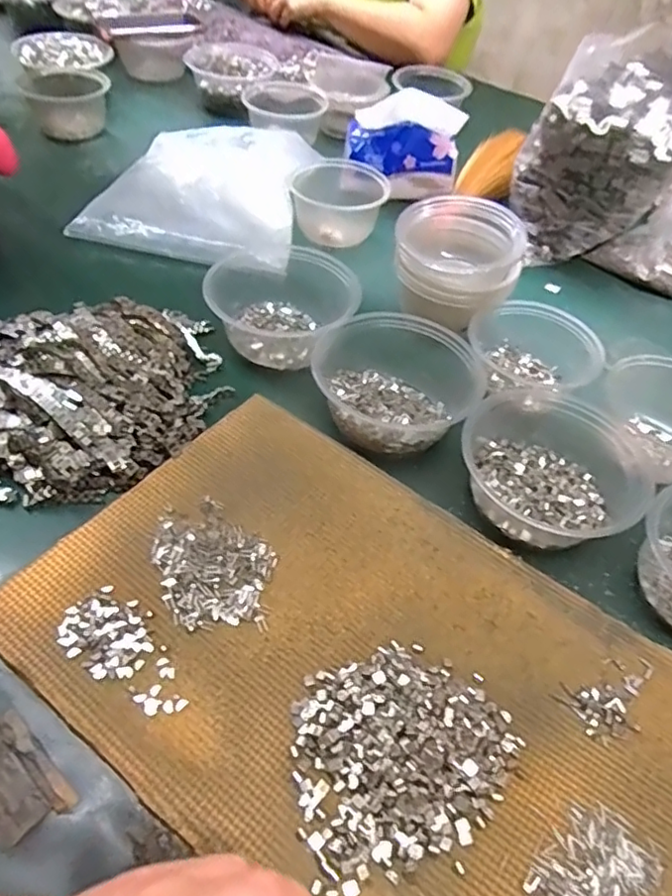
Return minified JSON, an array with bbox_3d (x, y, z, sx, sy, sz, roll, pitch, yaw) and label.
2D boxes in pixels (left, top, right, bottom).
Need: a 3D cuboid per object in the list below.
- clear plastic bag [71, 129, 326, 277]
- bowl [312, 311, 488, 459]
[{"bbox_3d":[-0.151,-0.305,0.717,0.232,0.042,0.279,12,50,4],"label":"clear plastic bag"},{"bbox_3d":[0.052,-0.057,0.512,0.123,0.062,0.129,3,48,-4],"label":"bowl"}]

